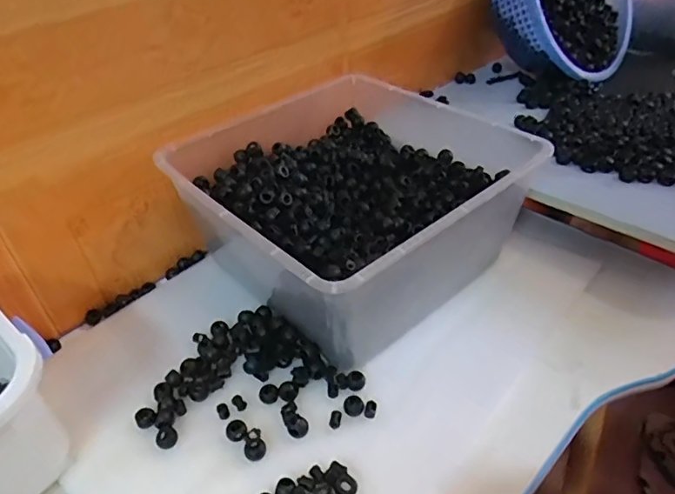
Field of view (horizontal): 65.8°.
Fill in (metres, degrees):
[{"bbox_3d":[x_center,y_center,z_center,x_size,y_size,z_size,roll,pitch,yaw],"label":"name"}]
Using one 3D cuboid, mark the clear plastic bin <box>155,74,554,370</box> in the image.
[{"bbox_3d":[0.010,-0.062,0.577,0.309,0.136,0.317,-33,50,-28],"label":"clear plastic bin"}]

